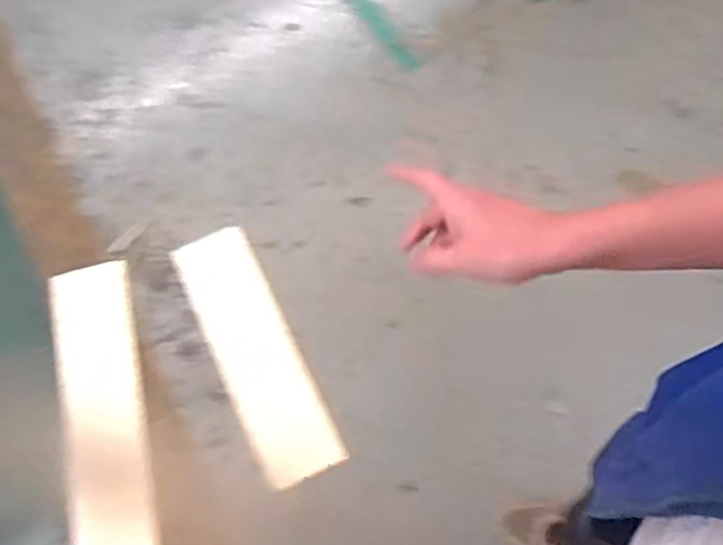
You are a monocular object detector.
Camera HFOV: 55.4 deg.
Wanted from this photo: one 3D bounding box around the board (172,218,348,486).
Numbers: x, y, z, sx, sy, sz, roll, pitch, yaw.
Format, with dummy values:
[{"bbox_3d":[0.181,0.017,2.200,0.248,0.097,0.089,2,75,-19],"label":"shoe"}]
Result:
[{"bbox_3d":[-0.231,0.162,1.475,0.172,0.046,0.591,-25,68,-9],"label":"board"}]

